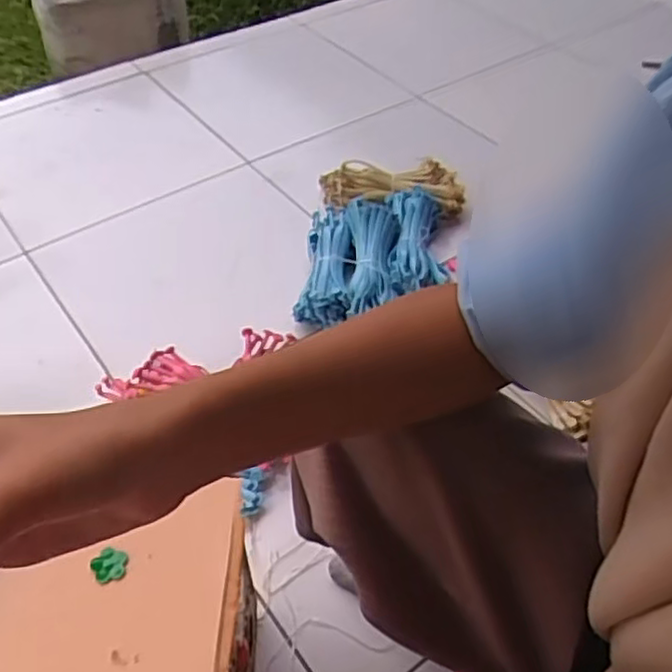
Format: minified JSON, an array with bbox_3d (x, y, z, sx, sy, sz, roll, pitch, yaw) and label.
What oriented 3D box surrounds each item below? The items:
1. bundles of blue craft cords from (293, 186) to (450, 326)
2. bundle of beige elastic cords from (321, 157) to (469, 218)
[{"bbox_3d":[0.054,-0.119,0.959,0.196,0.056,0.247,5,49,3],"label":"bundles of blue craft cords"},{"bbox_3d":[0.089,-0.233,1.067,0.213,0.053,0.088,-3,49,-4],"label":"bundle of beige elastic cords"}]

